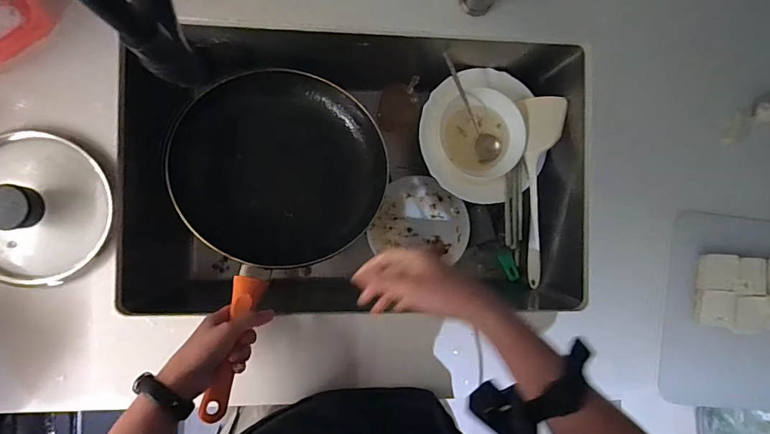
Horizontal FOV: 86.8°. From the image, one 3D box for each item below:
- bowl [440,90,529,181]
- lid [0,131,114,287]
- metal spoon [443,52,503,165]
[{"bbox_3d":[0.159,-0.139,0.676,0.148,0.048,0.139,0,90,-6],"label":"bowl"},{"bbox_3d":[-0.424,-0.007,0.480,0.176,0.056,0.176,0,90,-6],"label":"lid"},{"bbox_3d":[0.138,-0.174,0.655,0.047,0.026,0.187,-33,112,-5],"label":"metal spoon"}]

